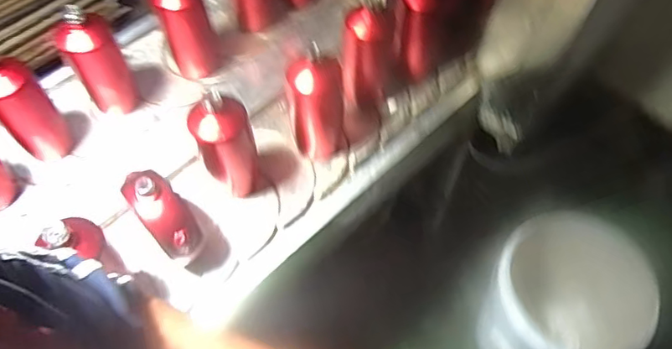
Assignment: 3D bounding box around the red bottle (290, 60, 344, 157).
[{"bbox_3d":[-0.025,-0.098,0.816,0.071,0.188,0.074,-6,57,0],"label":"red bottle"}]

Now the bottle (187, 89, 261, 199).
[{"bbox_3d":[-0.150,-0.035,0.776,0.073,0.201,0.054,-19,57,-8],"label":"bottle"}]

